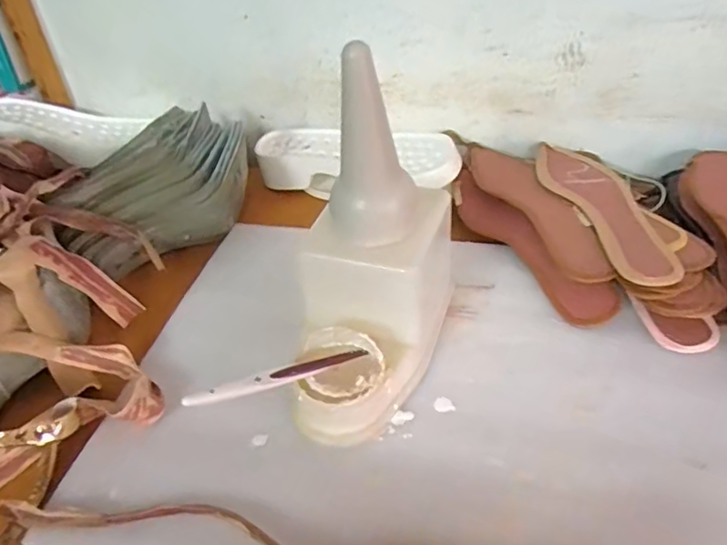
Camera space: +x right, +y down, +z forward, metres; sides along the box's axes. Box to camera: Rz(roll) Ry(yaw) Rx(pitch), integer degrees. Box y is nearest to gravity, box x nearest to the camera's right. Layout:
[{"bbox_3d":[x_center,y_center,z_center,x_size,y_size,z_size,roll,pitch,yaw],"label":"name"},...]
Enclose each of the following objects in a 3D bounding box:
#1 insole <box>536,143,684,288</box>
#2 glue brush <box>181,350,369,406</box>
[{"bbox_3d":[0.239,-0.068,0.550,0.069,0.010,0.247,-7,40,-3],"label":"insole"},{"bbox_3d":[-0.057,0.073,0.393,0.145,0.013,0.009,-9,34,-40],"label":"glue brush"}]

